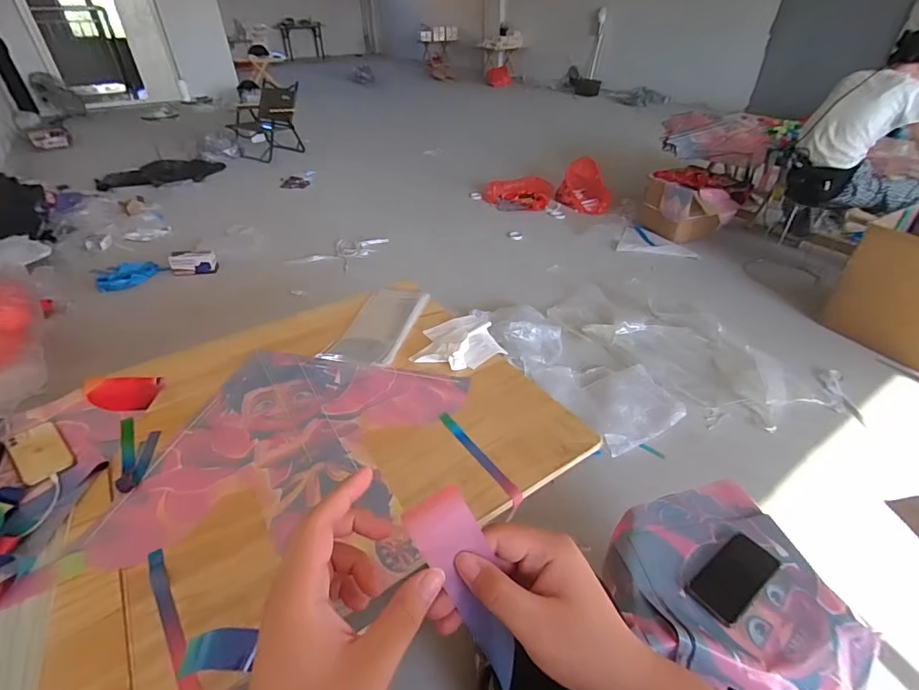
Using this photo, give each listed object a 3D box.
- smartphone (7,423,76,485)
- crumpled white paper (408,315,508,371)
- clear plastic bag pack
[{"bbox_3d":[-0.778,0.196,0.843,0.157,0.012,0.075,30,47,30],"label":"smartphone"},{"bbox_3d":[0.005,-0.018,1.123,0.198,0.024,0.215,8,39,7],"label":"crumpled white paper"},{"bbox_3d":[-0.202,-0.066,1.184,0.174,0.027,0.354,12,40,12],"label":"clear plastic bag pack"}]

